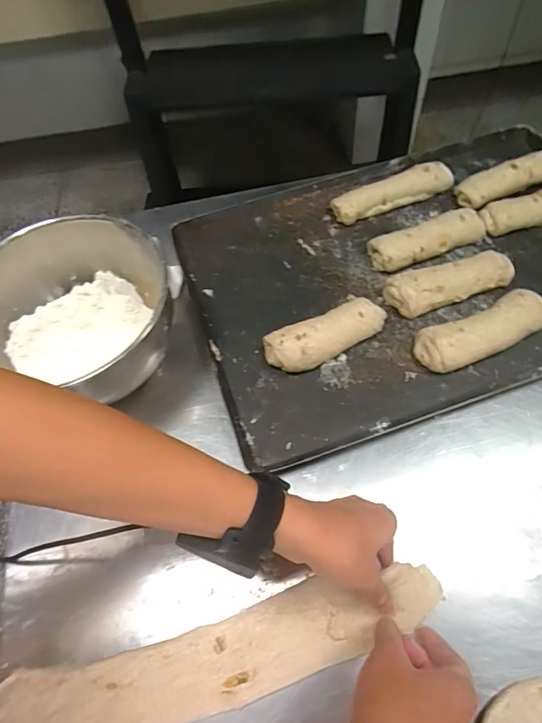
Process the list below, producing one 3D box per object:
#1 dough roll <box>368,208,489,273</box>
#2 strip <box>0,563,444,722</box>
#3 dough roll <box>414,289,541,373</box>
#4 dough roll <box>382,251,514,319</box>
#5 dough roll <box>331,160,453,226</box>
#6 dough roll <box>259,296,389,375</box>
[{"bbox_3d":[0.213,-0.163,0.594,0.163,0.032,0.049,-18,61,-7],"label":"dough roll"},{"bbox_3d":[-0.041,0.254,0.369,0.384,0.016,0.076,-17,61,-5],"label":"strip"},{"bbox_3d":[0.247,-0.035,0.516,0.159,0.035,0.058,-22,61,-9],"label":"dough roll"},{"bbox_3d":[0.226,-0.102,0.557,0.157,0.033,0.052,-19,61,-7],"label":"dough roll"},{"bbox_3d":[0.180,-0.248,0.643,0.192,0.030,0.040,-22,61,-9],"label":"dough roll"},{"bbox_3d":[0.066,-0.033,0.525,0.155,0.037,0.059,-22,61,-9],"label":"dough roll"}]

